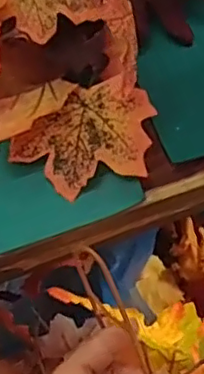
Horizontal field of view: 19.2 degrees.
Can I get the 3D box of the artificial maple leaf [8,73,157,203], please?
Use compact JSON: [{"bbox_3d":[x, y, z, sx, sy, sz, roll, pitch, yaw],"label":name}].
[{"bbox_3d":[-0.007,-0.031,0.382,0.088,0.017,0.070,-30,64,-12],"label":"artificial maple leaf"}]

